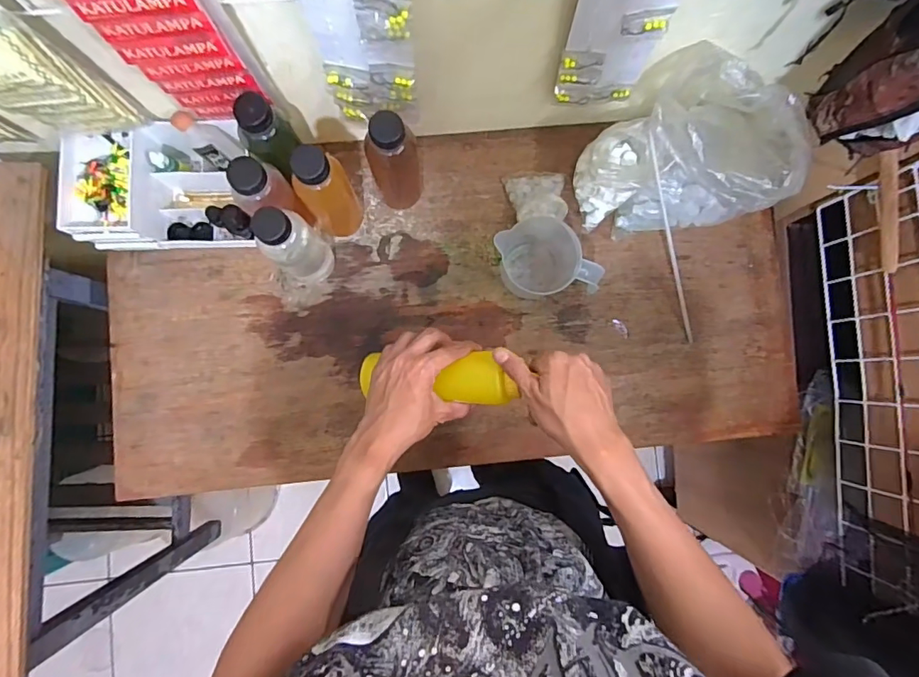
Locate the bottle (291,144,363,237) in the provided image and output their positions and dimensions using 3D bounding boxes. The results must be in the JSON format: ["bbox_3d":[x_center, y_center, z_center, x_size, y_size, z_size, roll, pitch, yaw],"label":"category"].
[{"bbox_3d":[-0.174,-0.192,0.634,0.063,0.216,0.068,0,86,-3],"label":"bottle"}]

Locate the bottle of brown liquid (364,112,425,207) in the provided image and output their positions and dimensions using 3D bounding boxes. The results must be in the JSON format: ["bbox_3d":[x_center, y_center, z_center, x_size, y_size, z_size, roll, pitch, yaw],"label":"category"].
[{"bbox_3d":[-0.084,-0.229,0.649,0.073,0.188,0.070,-10,87,-3],"label":"bottle of brown liquid"}]

